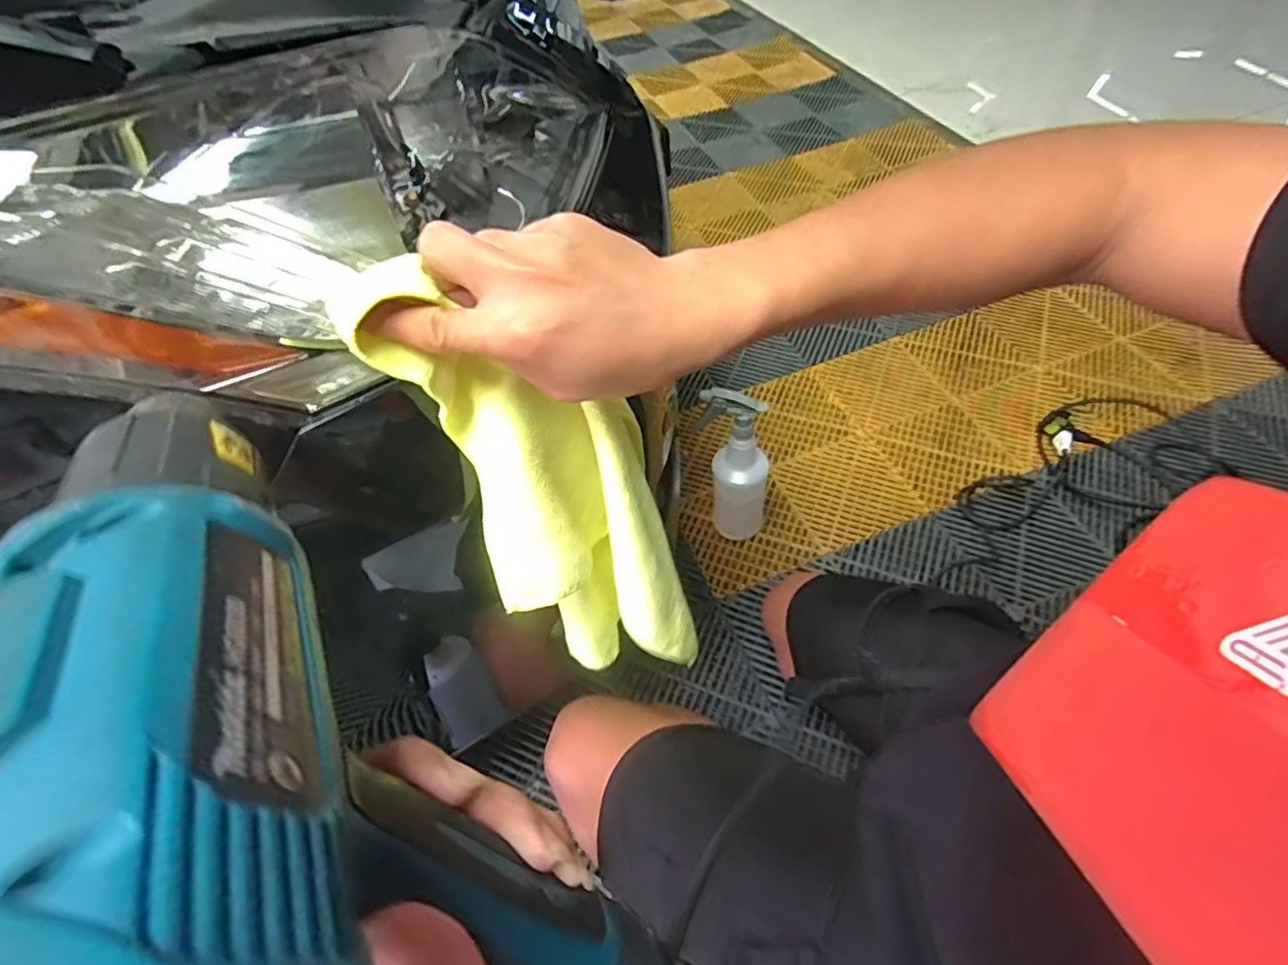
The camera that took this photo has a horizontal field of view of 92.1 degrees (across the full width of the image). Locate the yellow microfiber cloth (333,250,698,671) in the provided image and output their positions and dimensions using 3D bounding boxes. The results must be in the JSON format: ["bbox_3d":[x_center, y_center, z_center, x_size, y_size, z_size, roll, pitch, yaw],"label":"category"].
[{"bbox_3d":[-0.056,0.017,0.404,0.084,0.352,0.104,4,50,37],"label":"yellow microfiber cloth"}]

